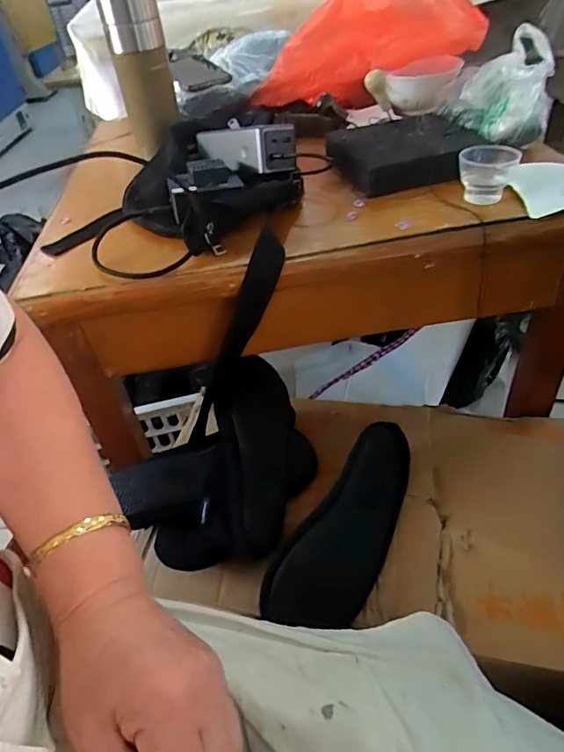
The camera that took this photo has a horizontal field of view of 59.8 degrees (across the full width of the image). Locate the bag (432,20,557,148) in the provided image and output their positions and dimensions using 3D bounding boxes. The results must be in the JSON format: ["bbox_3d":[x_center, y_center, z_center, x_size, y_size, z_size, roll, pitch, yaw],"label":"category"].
[{"bbox_3d":[0.246,-0.328,0.562,0.113,0.098,0.081,2,44,11],"label":"bag"}]

